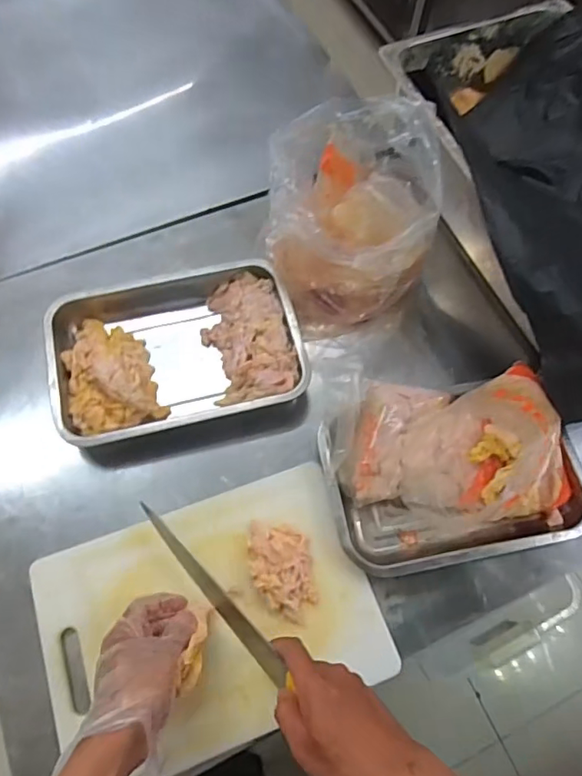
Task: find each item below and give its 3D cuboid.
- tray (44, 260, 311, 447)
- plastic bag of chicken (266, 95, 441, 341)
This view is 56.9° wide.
[{"bbox_3d":[-0.146,-0.047,0.700,0.306,0.061,0.217,-11,67,-7],"label":"tray"},{"bbox_3d":[0.075,-0.219,0.702,0.187,0.226,0.226,5,67,0],"label":"plastic bag of chicken"}]

